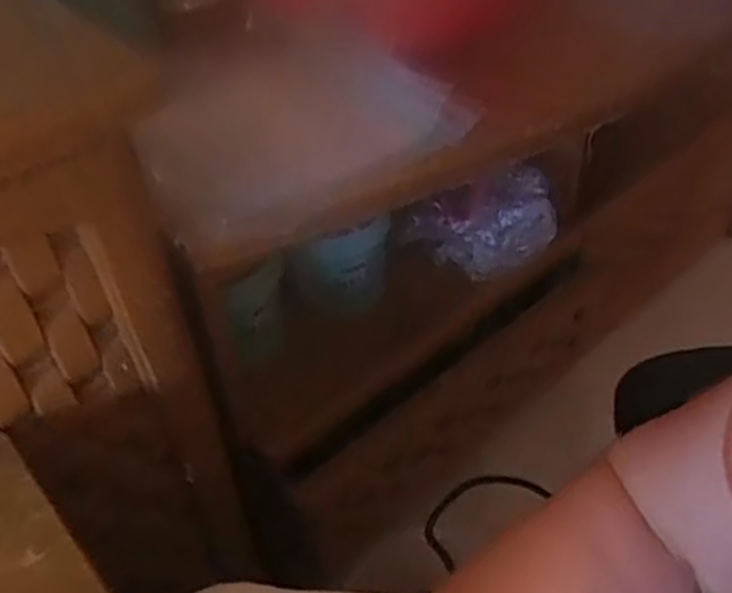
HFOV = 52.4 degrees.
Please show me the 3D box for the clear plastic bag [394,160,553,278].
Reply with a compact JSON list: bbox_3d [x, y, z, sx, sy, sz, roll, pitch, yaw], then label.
[{"bbox_3d":[0.128,-0.082,0.854,0.181,0.135,0.058,-4,44,0],"label":"clear plastic bag"}]

